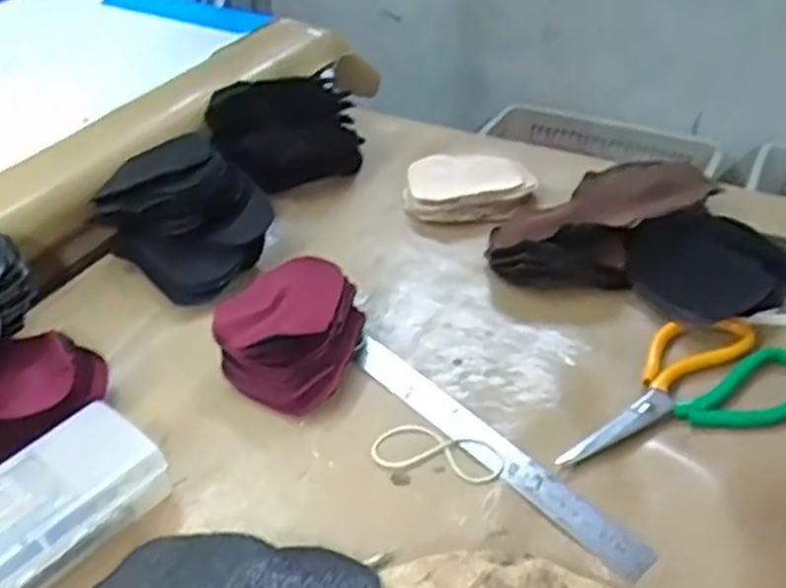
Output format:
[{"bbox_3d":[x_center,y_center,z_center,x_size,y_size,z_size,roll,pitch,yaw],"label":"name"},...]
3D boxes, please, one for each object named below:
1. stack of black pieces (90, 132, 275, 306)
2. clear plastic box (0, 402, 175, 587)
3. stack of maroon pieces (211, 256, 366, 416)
[{"bbox_3d":[-0.177,-0.073,0.668,0.124,0.083,0.126,25,47,31],"label":"stack of black pieces"},{"bbox_3d":[-0.222,0.139,0.463,0.081,0.045,0.163,25,47,31],"label":"clear plastic box"},{"bbox_3d":[-0.078,0.028,0.584,0.099,0.049,0.121,5,40,11],"label":"stack of maroon pieces"}]

